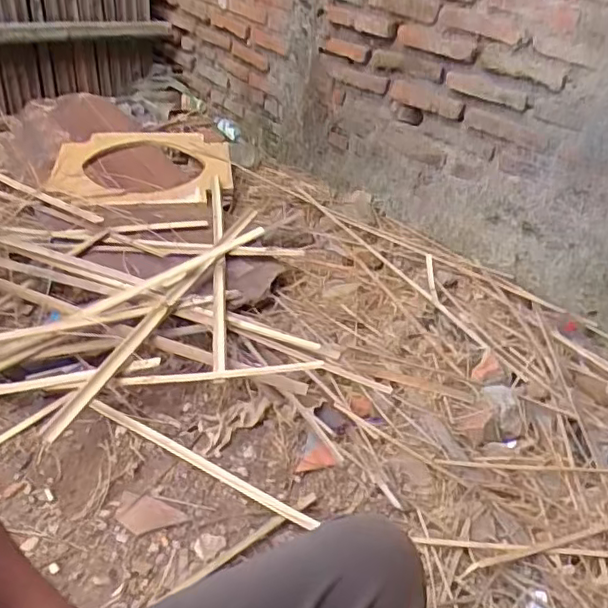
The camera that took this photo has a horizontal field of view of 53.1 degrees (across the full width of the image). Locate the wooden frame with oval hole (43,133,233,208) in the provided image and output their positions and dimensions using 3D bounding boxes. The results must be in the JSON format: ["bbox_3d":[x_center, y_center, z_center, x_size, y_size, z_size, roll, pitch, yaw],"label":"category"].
[{"bbox_3d":[-0.478,-0.408,1.815,0.512,0.036,0.529,-5,36,-10],"label":"wooden frame with oval hole"}]

